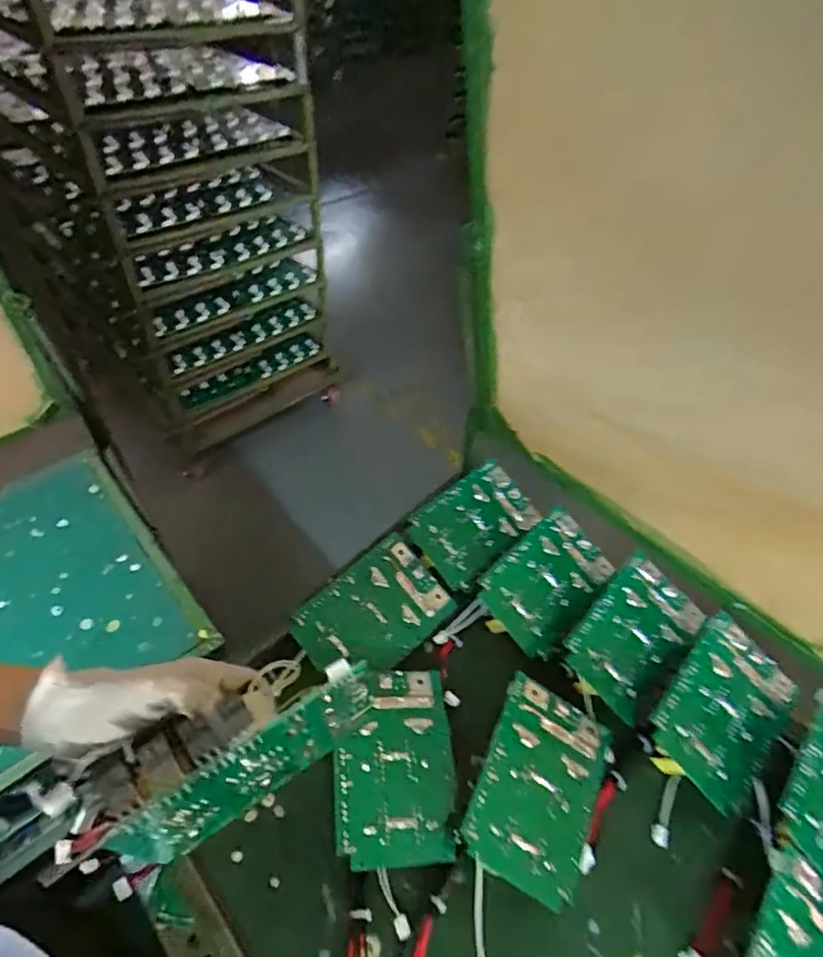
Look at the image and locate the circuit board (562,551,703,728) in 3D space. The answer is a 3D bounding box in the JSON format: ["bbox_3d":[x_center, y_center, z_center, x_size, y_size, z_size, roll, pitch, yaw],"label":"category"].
[{"bbox_3d":[0.240,0.168,0.622,0.107,0.015,0.156,43,62,6],"label":"circuit board"}]

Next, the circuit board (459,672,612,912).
[{"bbox_3d":[0.117,0.279,0.526,0.111,0.012,0.162,32,52,1],"label":"circuit board"}]

